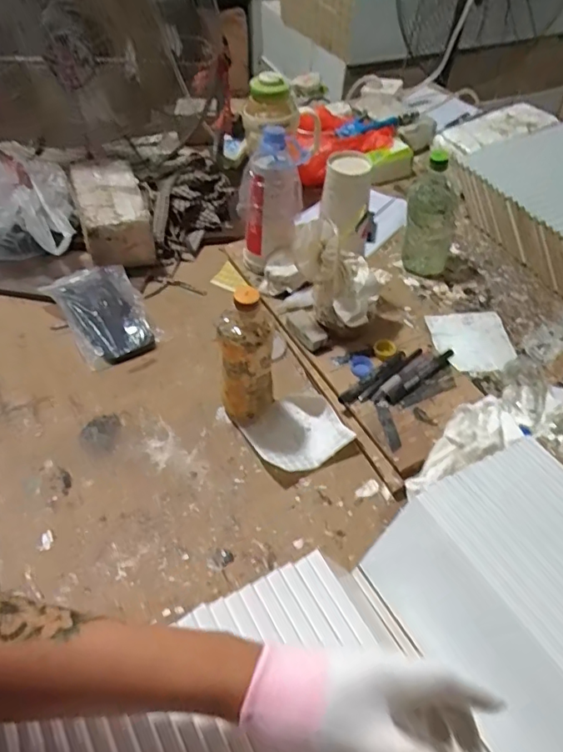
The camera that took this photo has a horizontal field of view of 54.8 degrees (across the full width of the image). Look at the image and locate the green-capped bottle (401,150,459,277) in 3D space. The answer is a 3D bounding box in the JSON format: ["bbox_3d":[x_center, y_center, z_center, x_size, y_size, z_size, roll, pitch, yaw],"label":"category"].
[{"bbox_3d":[0.258,-0.276,0.929,0.089,0.194,0.068,16,50,13],"label":"green-capped bottle"}]

